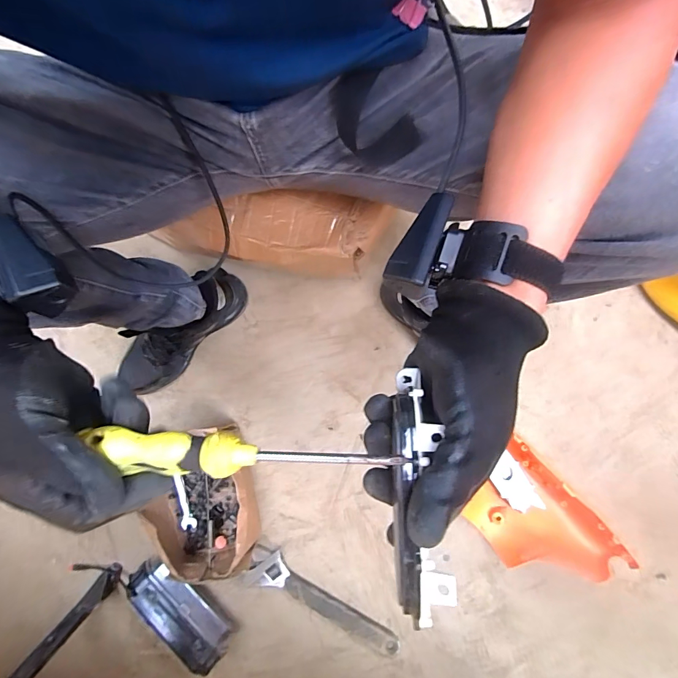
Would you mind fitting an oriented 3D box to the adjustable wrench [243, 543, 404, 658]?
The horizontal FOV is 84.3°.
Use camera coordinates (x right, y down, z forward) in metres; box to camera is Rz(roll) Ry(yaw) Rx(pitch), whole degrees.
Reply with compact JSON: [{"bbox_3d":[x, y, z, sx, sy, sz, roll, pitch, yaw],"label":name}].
[{"bbox_3d":[-0.025,0.431,0.620,0.273,0.020,0.064,23,80,5],"label":"adjustable wrench"}]

